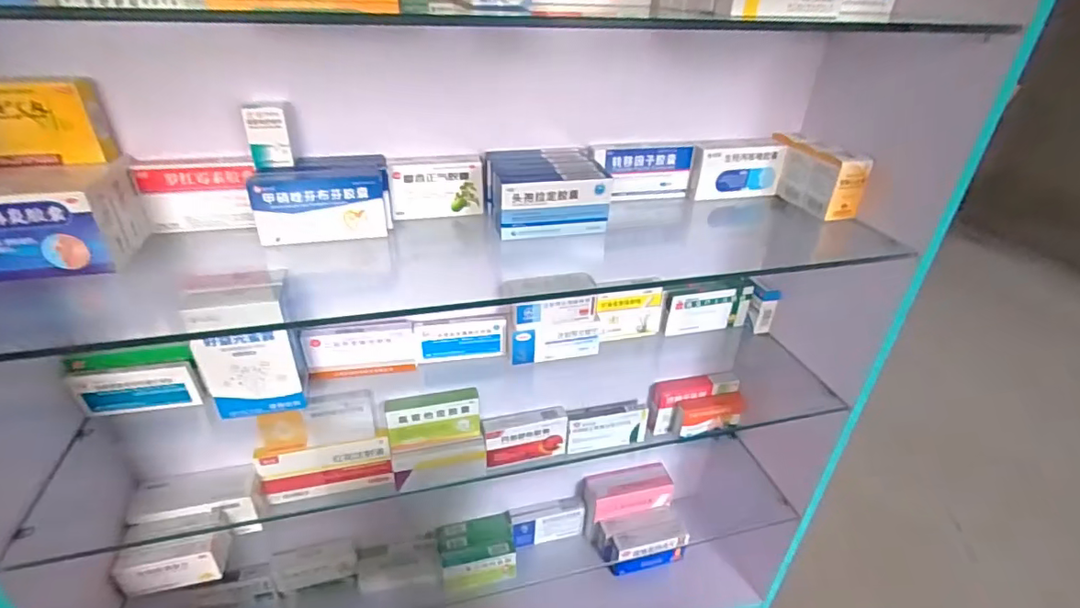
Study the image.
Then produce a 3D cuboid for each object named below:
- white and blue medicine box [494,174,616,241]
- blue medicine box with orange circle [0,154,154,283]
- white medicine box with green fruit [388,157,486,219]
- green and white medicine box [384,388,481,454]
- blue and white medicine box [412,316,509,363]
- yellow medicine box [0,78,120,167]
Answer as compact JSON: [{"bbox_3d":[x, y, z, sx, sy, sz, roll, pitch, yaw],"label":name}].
[{"bbox_3d":[0.014,-0.110,0.599,0.130,0.070,0.022,-6,32,-14],"label":"white and blue medicine box"},{"bbox_3d":[-0.471,-0.081,0.509,0.131,0.083,0.104,-5,32,-12],"label":"blue medicine box with orange circle"},{"bbox_3d":[-0.122,-0.137,0.638,0.107,0.067,0.017,-7,33,-16],"label":"white medicine box with green fruit"},{"bbox_3d":[-0.162,0.179,0.832,0.139,0.086,0.022,-6,32,-14],"label":"green and white medicine box"},{"bbox_3d":[-0.113,0.053,0.776,0.130,0.067,0.021,-5,32,-12],"label":"blue and white medicine box"},{"bbox_3d":[-0.485,-0.169,0.505,0.122,0.069,0.039,-9,33,-18],"label":"yellow medicine box"}]

